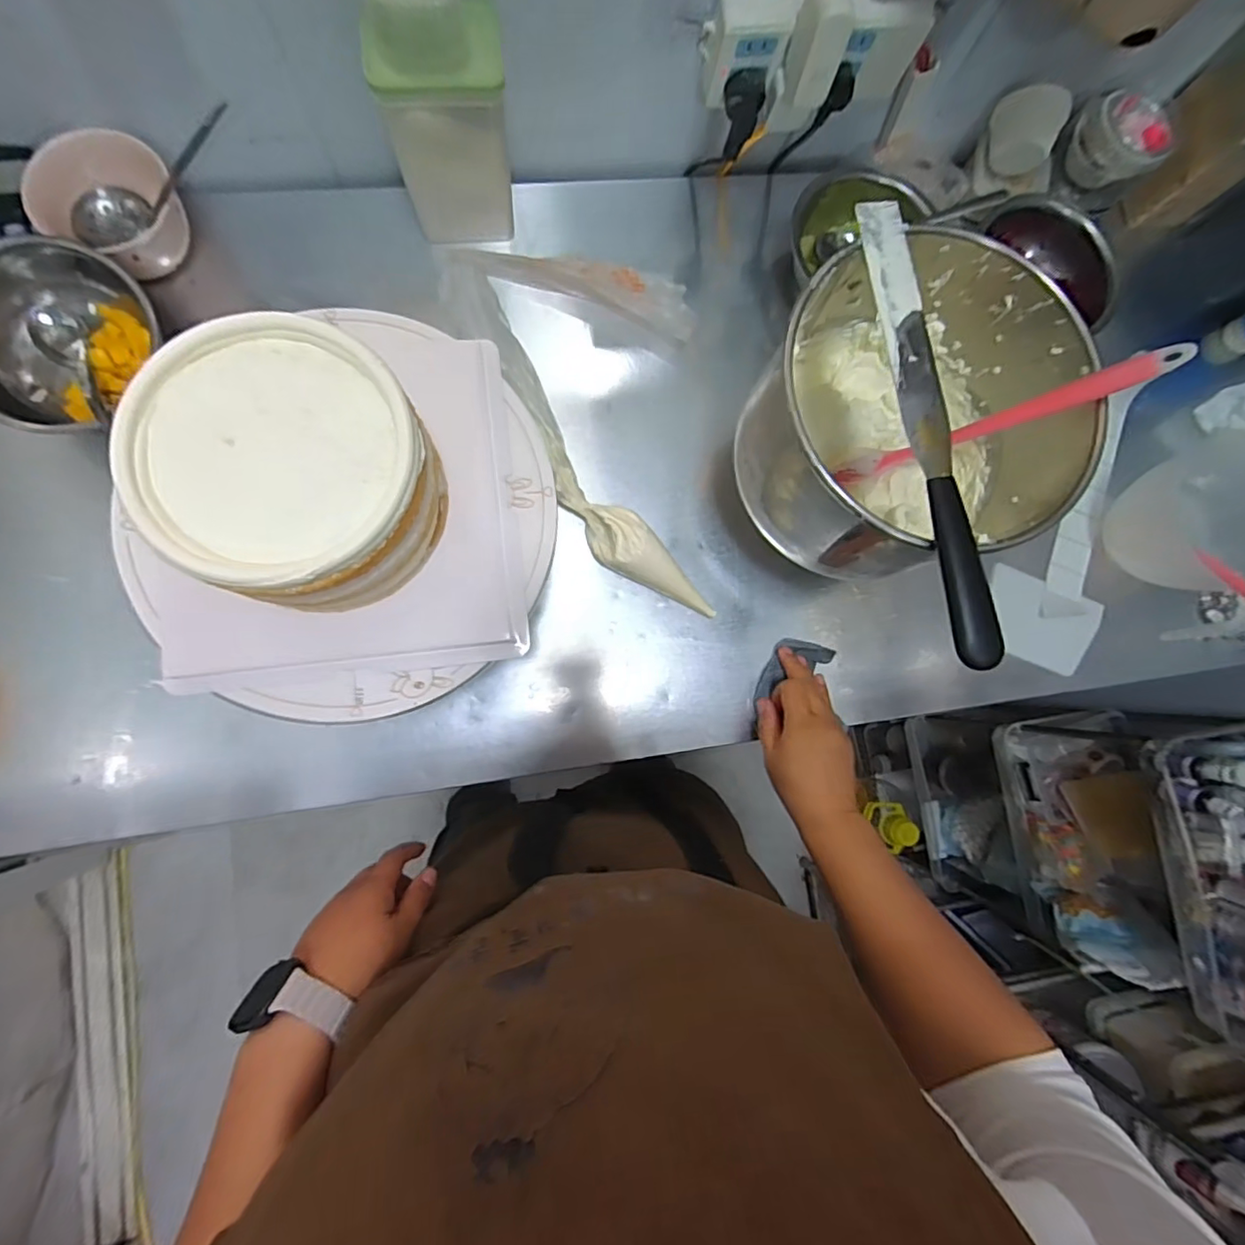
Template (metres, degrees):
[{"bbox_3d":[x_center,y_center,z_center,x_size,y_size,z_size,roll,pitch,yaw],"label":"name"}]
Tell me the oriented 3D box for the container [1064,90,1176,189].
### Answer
[{"bbox_3d":[0.527,-0.509,0.611,0.082,0.041,0.078,1,84,-6],"label":"container"}]

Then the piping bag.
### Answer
[{"bbox_3d":[-0.043,-0.146,0.517,0.059,0.099,0.369,-37,89,-8],"label":"piping bag"}]

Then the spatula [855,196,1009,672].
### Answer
[{"bbox_3d":[0.197,-0.129,0.370,0.031,0.019,0.313,-7,85,-7],"label":"spatula"}]

